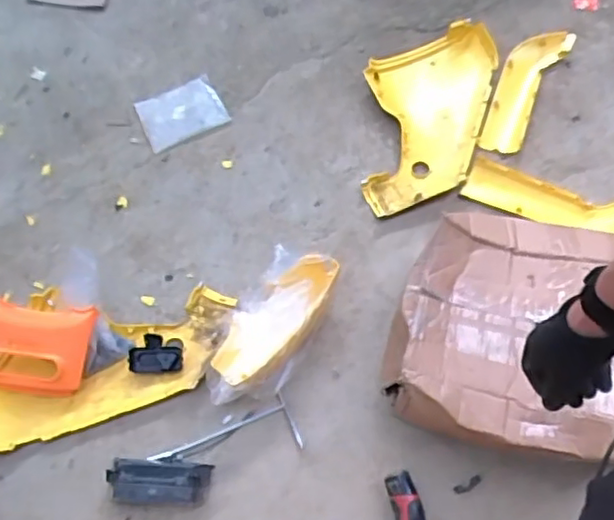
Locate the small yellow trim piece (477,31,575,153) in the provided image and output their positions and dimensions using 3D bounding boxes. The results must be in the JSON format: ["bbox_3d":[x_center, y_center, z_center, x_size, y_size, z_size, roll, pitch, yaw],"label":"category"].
[{"bbox_3d":[0.538,-0.438,1.577,0.125,0.032,0.408,26,66,17],"label":"small yellow trim piece"}]

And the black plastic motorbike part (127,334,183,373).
[{"bbox_3d":[-0.312,0.192,1.296,0.102,0.028,0.077,-3,61,3],"label":"black plastic motorbike part"}]

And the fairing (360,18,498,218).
[{"bbox_3d":[0.285,-0.369,1.569,0.316,0.062,0.587,14,63,11],"label":"fairing"}]

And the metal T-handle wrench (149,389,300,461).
[{"bbox_3d":[-0.157,0.362,1.215,0.279,0.034,0.112,-24,62,-9],"label":"metal T-handle wrench"}]

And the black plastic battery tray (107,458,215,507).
[{"bbox_3d":[-0.274,0.413,1.171,0.182,0.060,0.078,2,61,5],"label":"black plastic battery tray"}]

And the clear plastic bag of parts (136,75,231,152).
[{"bbox_3d":[-0.334,-0.398,1.661,0.212,0.020,0.188,-24,62,-9],"label":"clear plastic bag of parts"}]

